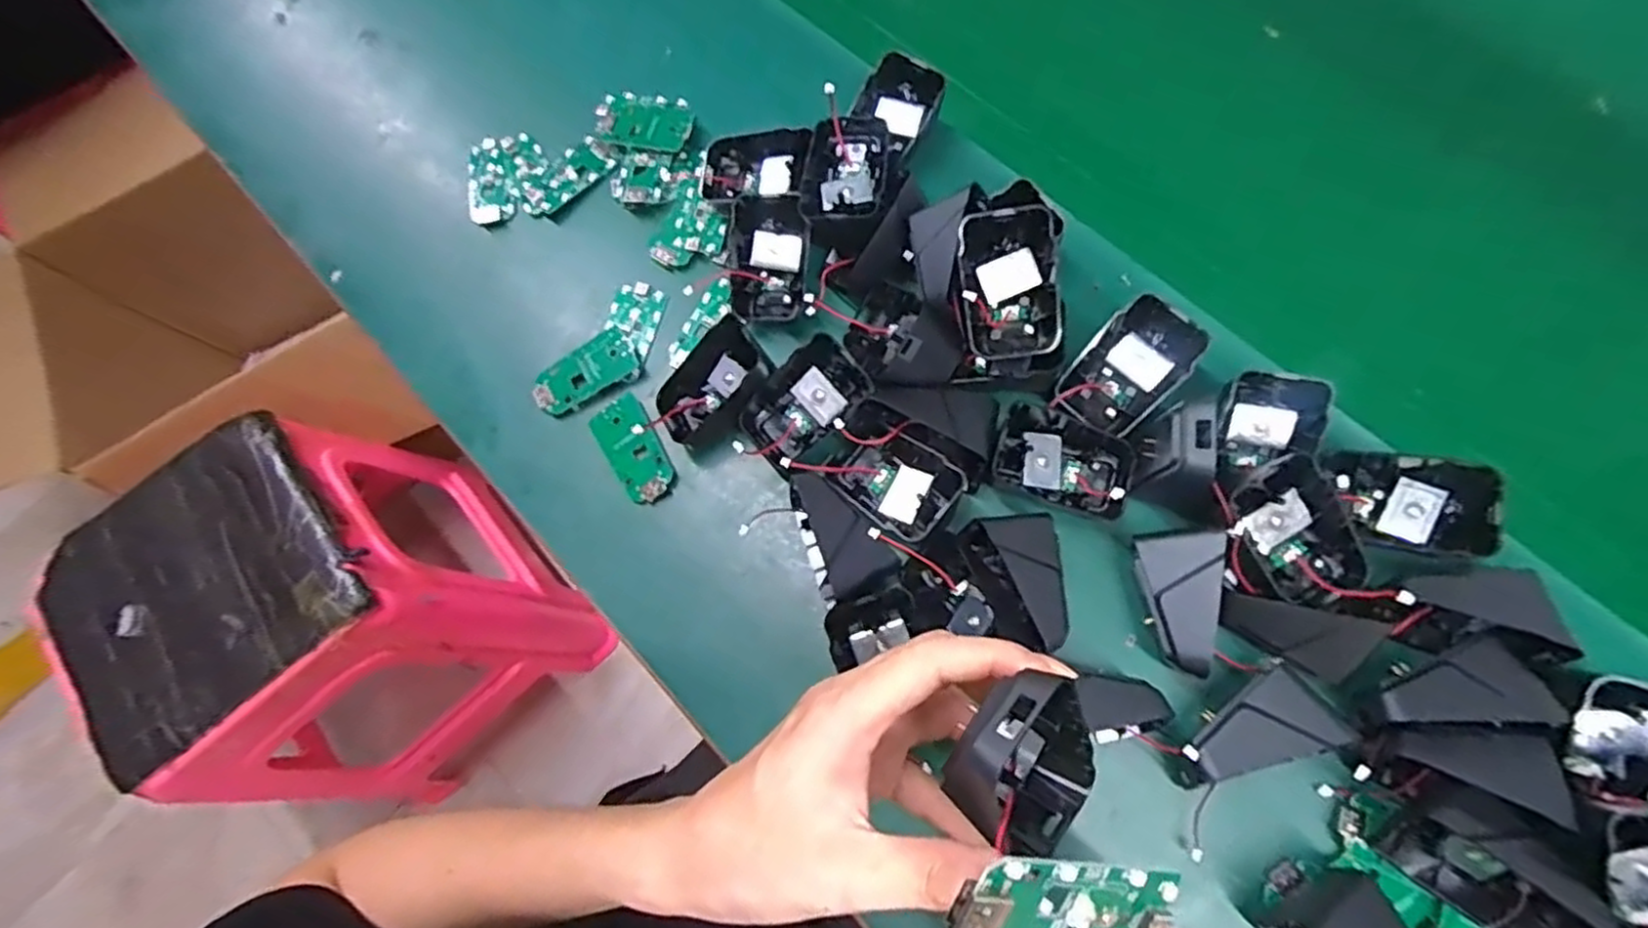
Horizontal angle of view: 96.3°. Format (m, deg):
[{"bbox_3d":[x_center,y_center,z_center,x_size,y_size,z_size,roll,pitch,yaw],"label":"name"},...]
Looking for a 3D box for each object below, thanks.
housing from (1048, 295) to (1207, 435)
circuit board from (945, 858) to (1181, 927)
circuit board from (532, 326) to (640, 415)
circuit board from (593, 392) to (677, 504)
[{"bbox_3d":[0.155,-0.048,0.376,0.045,0.022,0.068,41,106,17],"label":"housing"},{"bbox_3d":[0.059,0.111,0.180,0.064,0.005,0.030,18,101,-22],"label":"circuit board"},{"bbox_3d":[-0.140,-0.053,0.430,0.063,0.008,0.030,-30,72,7],"label":"circuit board"},{"bbox_3d":[-0.107,-0.008,0.413,0.029,0.009,0.060,-31,72,0],"label":"circuit board"}]

